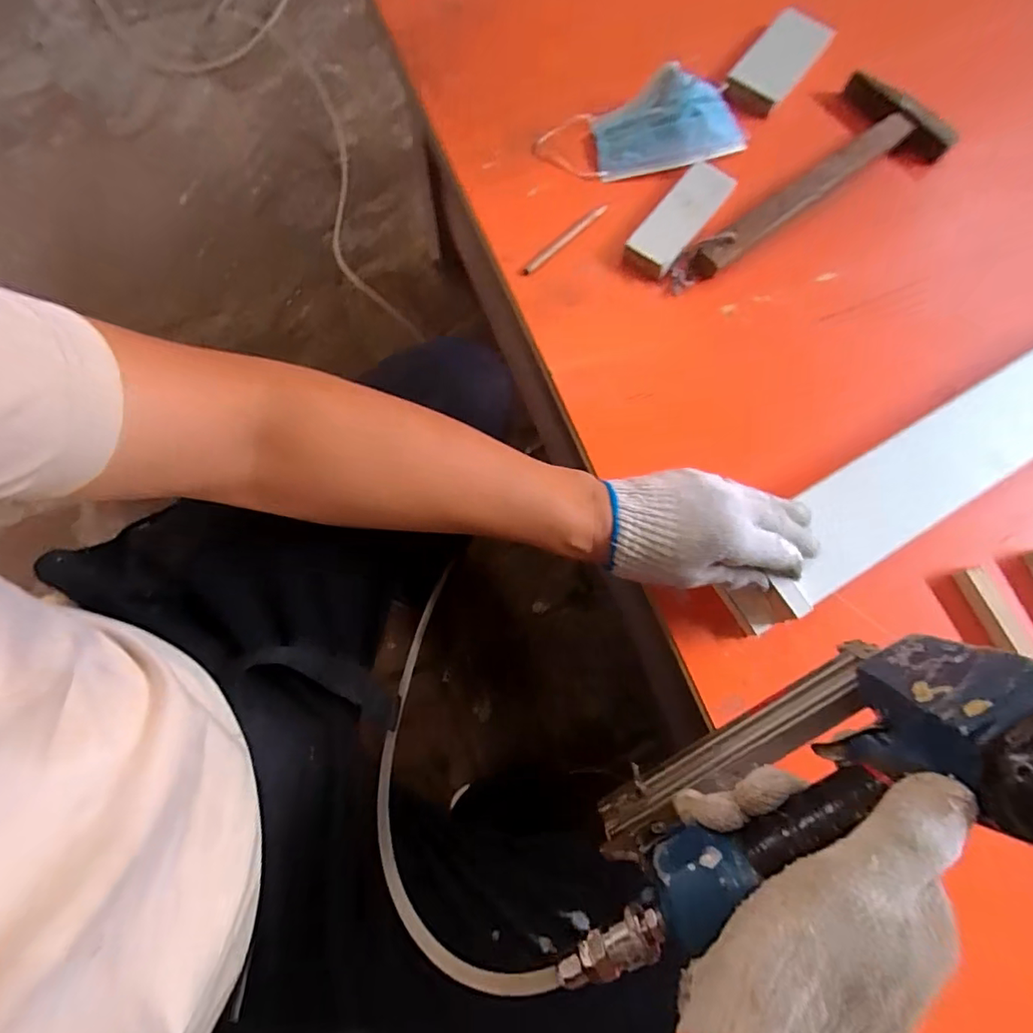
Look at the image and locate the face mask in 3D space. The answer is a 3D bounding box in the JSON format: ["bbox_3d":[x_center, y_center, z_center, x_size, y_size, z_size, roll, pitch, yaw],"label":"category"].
[{"bbox_3d":[0.136,-0.416,0.569,0.218,0.052,0.097,-15,74,-5],"label":"face mask"}]

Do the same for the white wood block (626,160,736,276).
[{"bbox_3d":[0.168,-0.308,0.554,0.049,0.023,0.146,35,76,9],"label":"white wood block"}]

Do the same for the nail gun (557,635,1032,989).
[{"bbox_3d":[0.132,0.155,0.273,0.235,0.179,0.068,-30,76,-9],"label":"nail gun"}]

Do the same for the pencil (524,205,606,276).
[{"bbox_3d":[0.050,-0.285,0.551,0.009,0.010,0.122,43,77,11],"label":"pencil"}]

